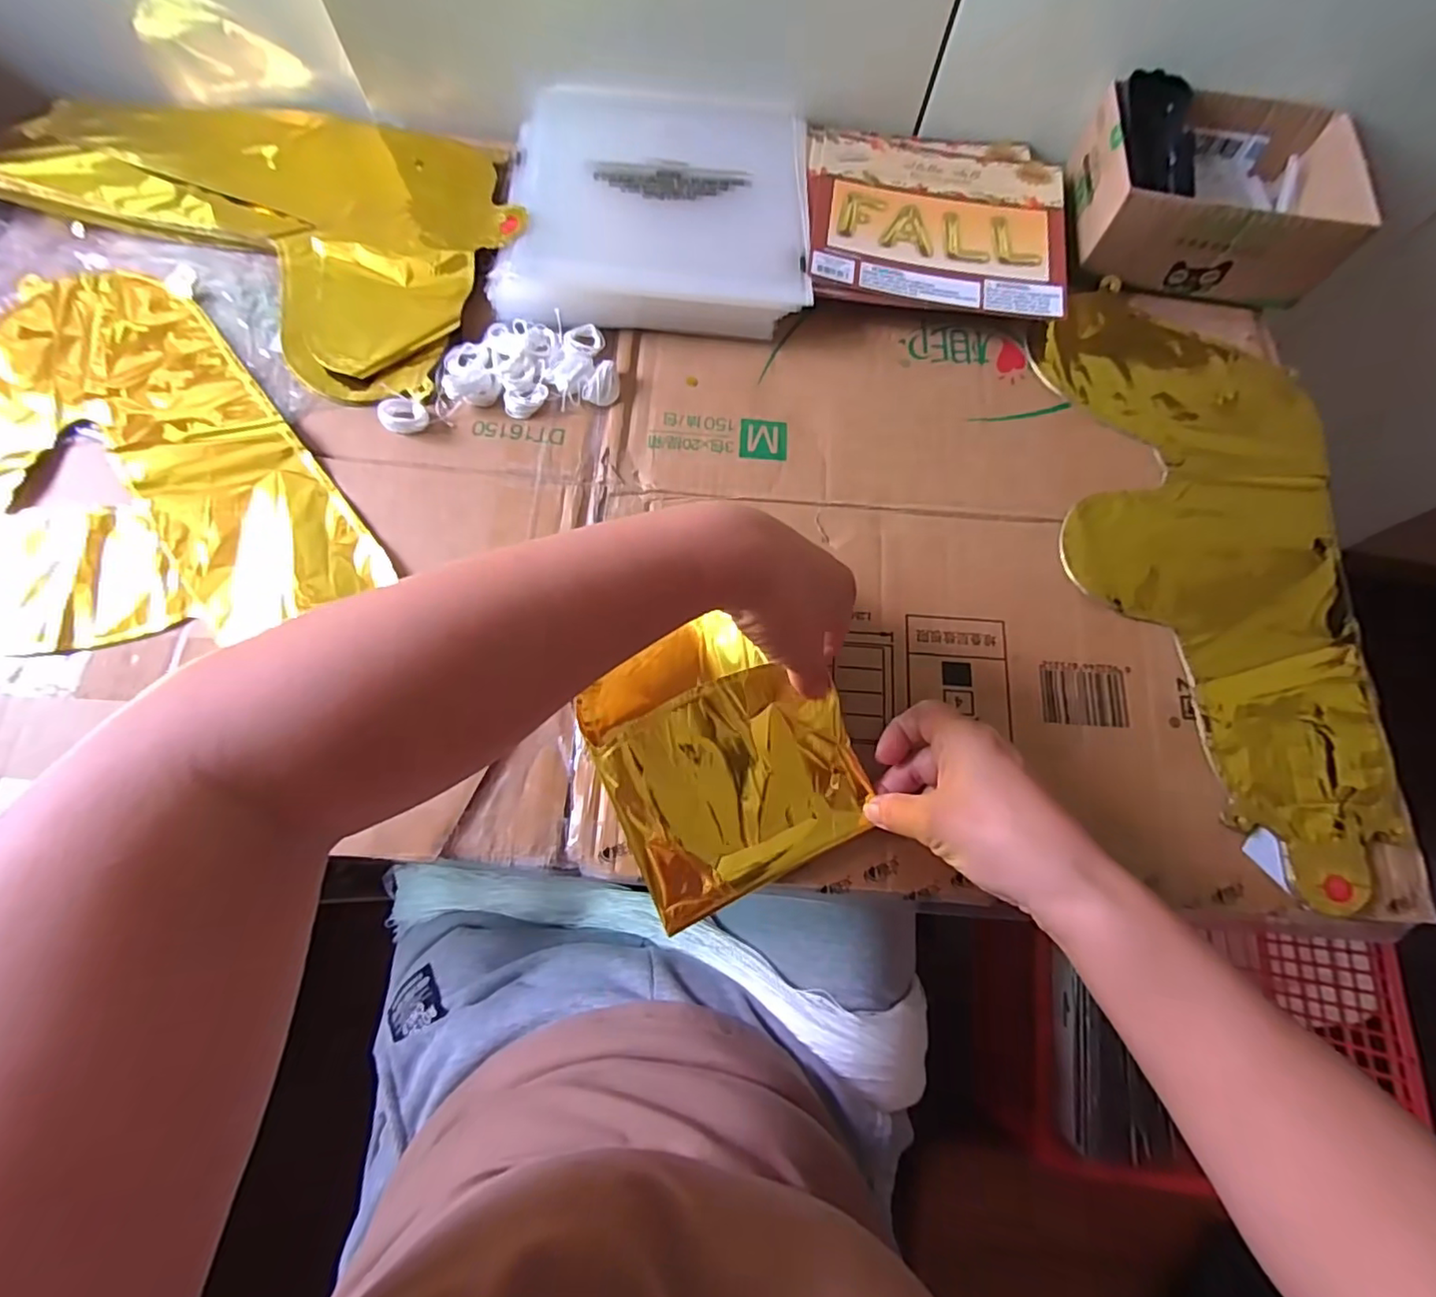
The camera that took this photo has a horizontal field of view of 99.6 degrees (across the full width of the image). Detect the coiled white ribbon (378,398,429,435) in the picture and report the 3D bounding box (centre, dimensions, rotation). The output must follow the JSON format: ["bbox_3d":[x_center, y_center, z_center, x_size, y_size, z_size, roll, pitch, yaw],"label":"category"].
[{"bbox_3d":[-0.214,-0.160,0.413,0.028,0.013,0.028,-17,75,-7],"label":"coiled white ribbon"}]

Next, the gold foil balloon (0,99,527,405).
[{"bbox_3d":[-0.346,-0.353,0.479,0.422,0.043,0.246,29,74,7],"label":"gold foil balloon"}]

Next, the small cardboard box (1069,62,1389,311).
[{"bbox_3d":[0.385,-0.360,0.478,0.192,0.066,0.148,9,73,1],"label":"small cardboard box"}]

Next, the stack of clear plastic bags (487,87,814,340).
[{"bbox_3d":[-0.047,-0.345,0.468,0.228,0.032,0.235,1,73,-2],"label":"stack of clear plastic bags"}]

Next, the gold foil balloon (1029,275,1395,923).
[{"bbox_3d":[0.336,-0.064,0.410,0.193,0.009,0.421,4,73,-1],"label":"gold foil balloon"}]

